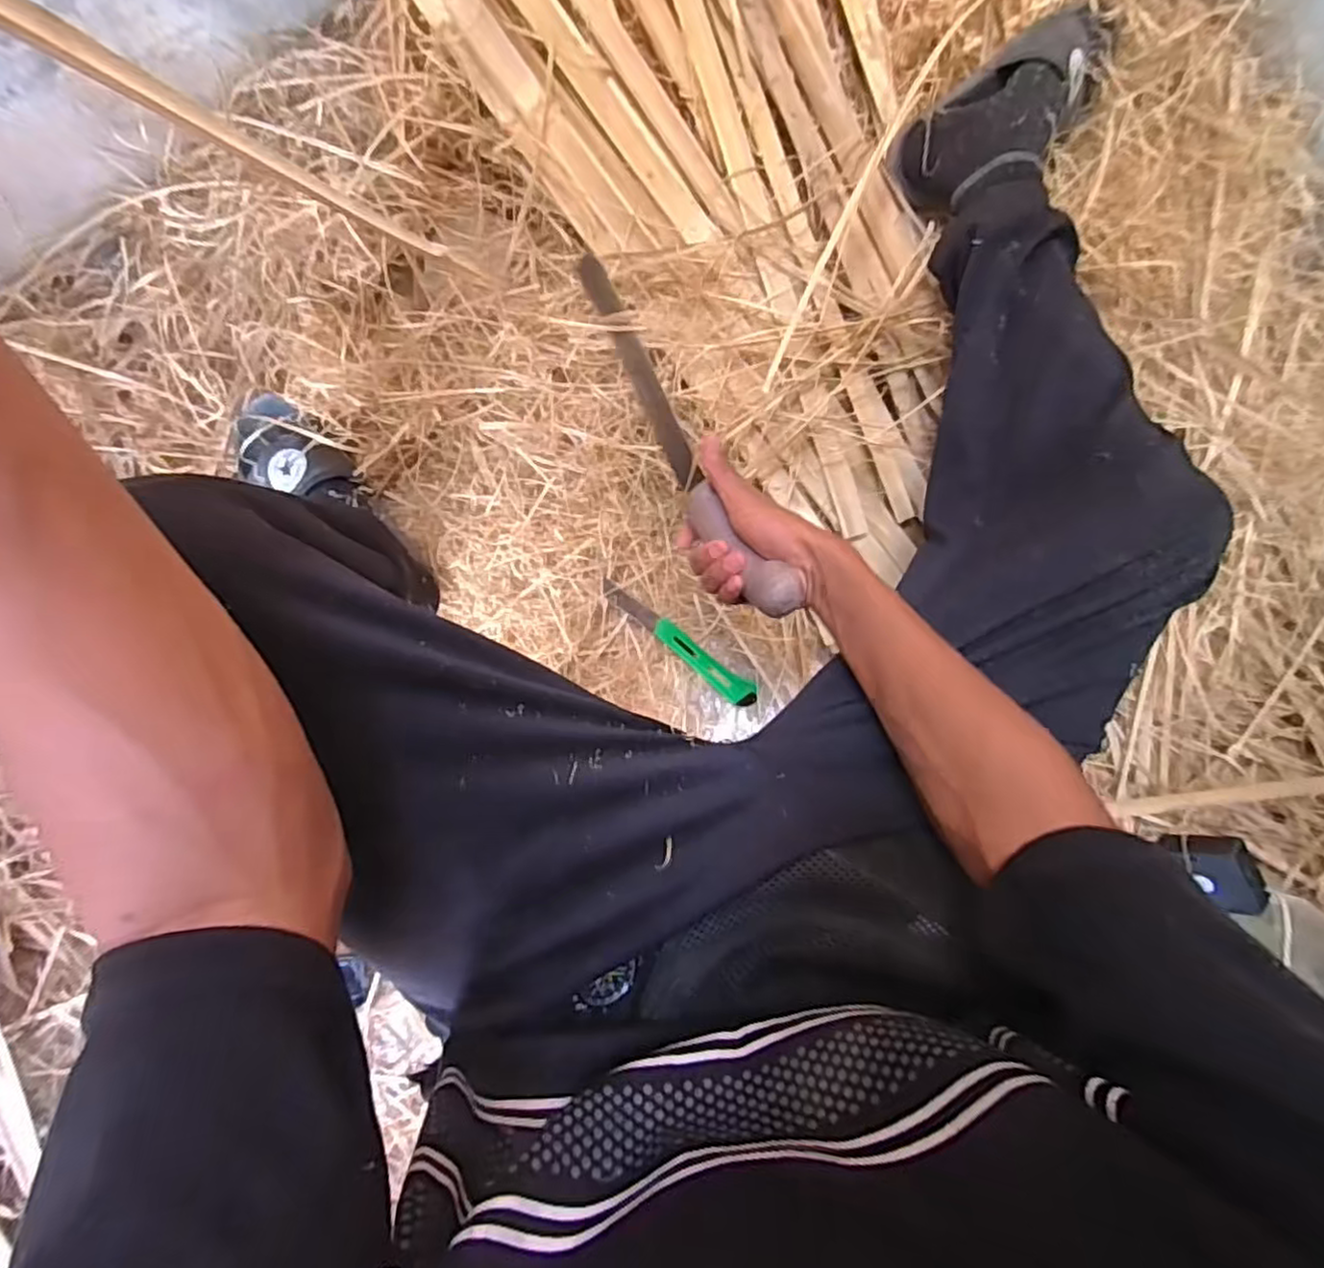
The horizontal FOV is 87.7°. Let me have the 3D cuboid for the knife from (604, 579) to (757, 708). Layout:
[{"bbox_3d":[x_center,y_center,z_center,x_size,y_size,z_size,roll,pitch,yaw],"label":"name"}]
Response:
[{"bbox_3d":[0.021,0.013,0.742,0.208,0.015,0.029,38,82,-16],"label":"knife"}]

